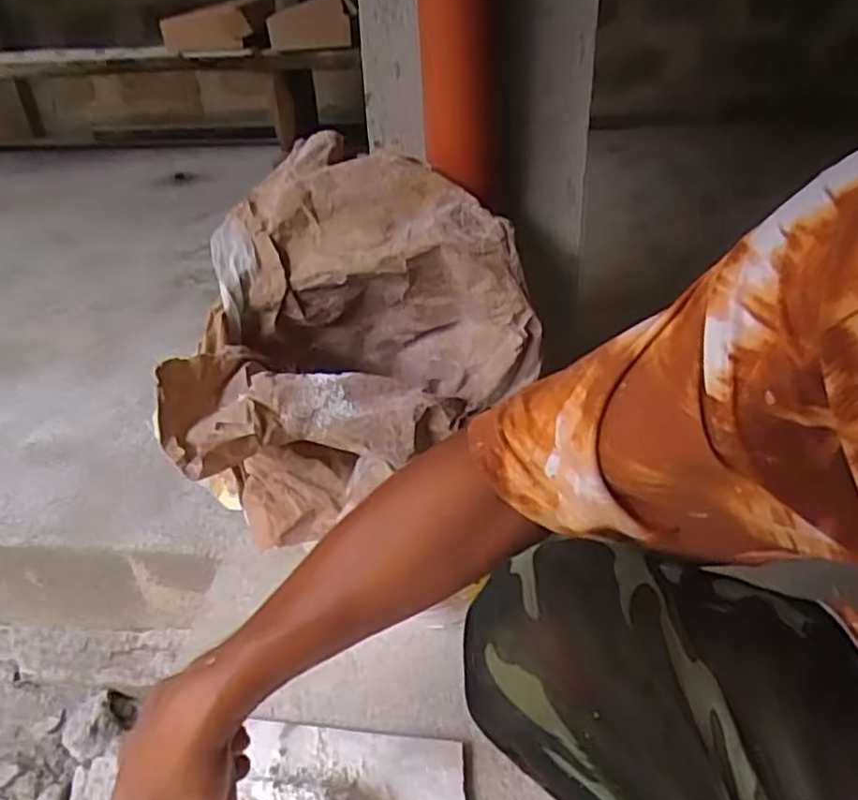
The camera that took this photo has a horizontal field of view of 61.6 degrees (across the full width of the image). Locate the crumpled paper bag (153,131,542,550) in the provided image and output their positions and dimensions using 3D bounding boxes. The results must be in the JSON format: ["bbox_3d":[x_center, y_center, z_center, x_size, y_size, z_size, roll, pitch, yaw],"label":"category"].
[{"bbox_3d":[-0.093,-0.039,0.686,0.302,0.268,0.378,20,40,30],"label":"crumpled paper bag"}]

